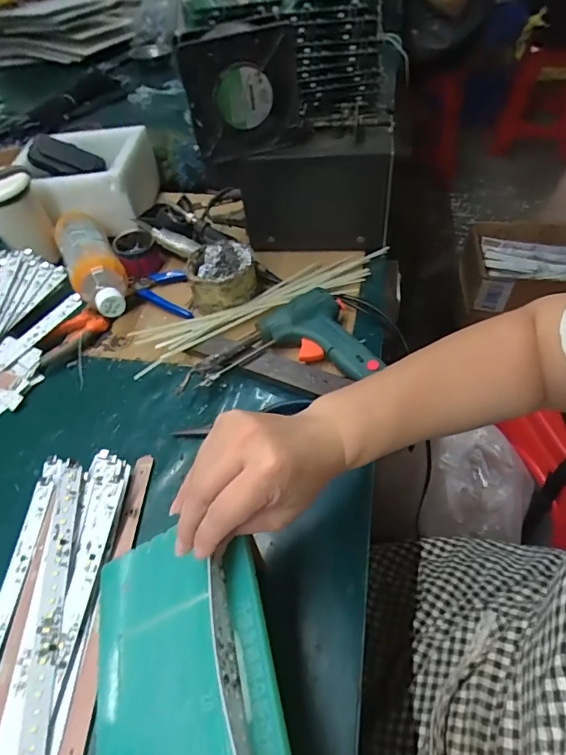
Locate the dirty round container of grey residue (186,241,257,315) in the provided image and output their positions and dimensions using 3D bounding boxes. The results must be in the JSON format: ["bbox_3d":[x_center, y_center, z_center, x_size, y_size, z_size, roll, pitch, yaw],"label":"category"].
[{"bbox_3d":[-0.079,-0.130,0.573,0.081,0.067,0.077,-3,49,4],"label":"dirty round container of grey residue"}]

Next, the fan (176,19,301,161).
[{"bbox_3d":[-0.041,-0.311,0.503,0.124,0.118,0.033,-16,50,-8],"label":"fan"}]

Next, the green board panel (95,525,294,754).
[{"bbox_3d":[-0.070,0.205,0.281,0.145,0.025,0.231,-32,47,15],"label":"green board panel"}]

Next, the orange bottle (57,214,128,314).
[{"bbox_3d":[-0.253,-0.153,0.612,0.062,0.065,0.228,-25,51,-15],"label":"orange bottle"}]

